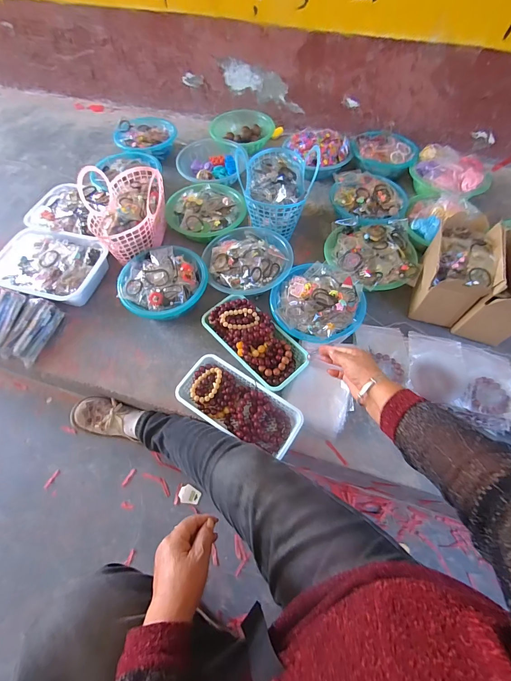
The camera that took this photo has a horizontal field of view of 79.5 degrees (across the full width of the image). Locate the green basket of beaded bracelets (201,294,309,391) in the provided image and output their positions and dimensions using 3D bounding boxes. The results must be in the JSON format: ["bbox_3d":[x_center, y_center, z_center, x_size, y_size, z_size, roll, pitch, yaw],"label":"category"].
[{"bbox_3d":[-0.004,-0.005,0.719,0.256,0.065,0.127,41,68,20],"label":"green basket of beaded bracelets"}]

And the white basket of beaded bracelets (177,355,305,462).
[{"bbox_3d":[-0.037,0.142,0.668,0.268,0.055,0.128,30,65,16],"label":"white basket of beaded bracelets"}]

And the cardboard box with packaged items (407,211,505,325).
[{"bbox_3d":[0.481,-0.170,0.758,0.126,0.169,0.219,17,62,9],"label":"cardboard box with packaged items"}]

